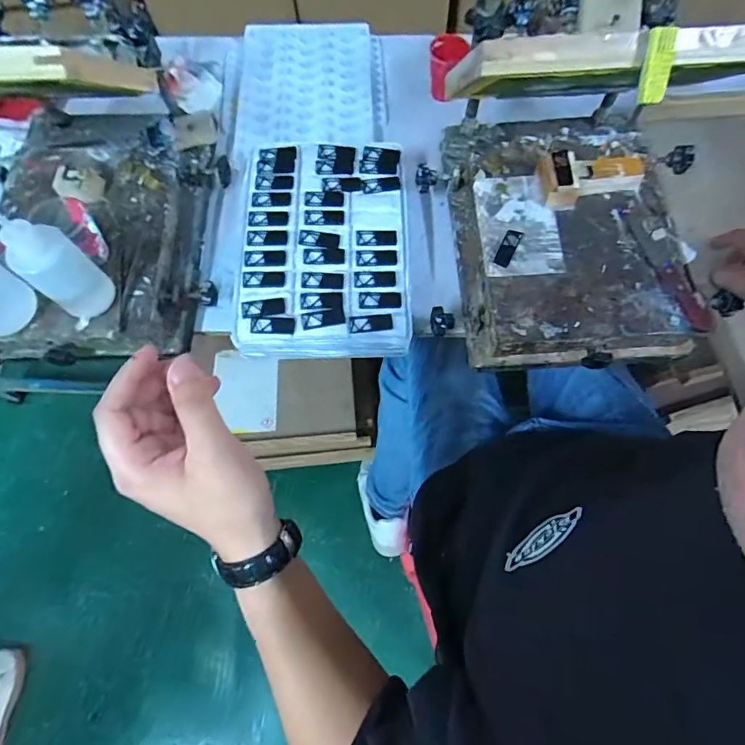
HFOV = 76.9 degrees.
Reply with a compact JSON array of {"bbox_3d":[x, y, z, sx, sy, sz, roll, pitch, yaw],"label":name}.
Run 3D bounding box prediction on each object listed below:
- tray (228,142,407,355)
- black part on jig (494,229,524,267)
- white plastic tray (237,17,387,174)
[{"bbox_3d":[-0.065,-0.181,0.637,0.223,0.041,0.321,-2,67,1],"label":"tray"},{"bbox_3d":[0.173,-0.160,0.597,0.019,0.004,0.057,25,70,11],"label":"black part on jig"},{"bbox_3d":[-0.106,-0.481,0.790,0.245,0.041,0.304,-3,67,0],"label":"white plastic tray"}]

